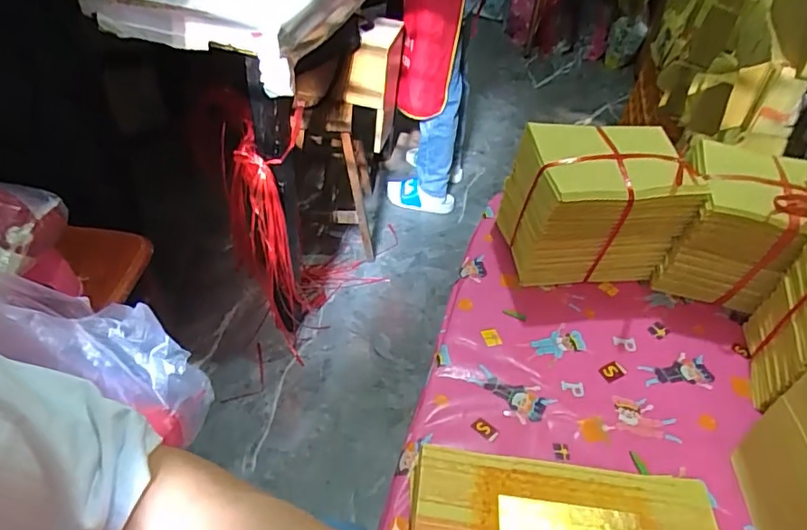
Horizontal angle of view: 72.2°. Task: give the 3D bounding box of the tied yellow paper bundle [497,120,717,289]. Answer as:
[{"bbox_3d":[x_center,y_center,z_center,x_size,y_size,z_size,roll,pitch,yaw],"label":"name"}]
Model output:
[{"bbox_3d":[0.212,-0.061,0.631,0.164,0.156,0.124,-1,44,-8],"label":"tied yellow paper bundle"}]

